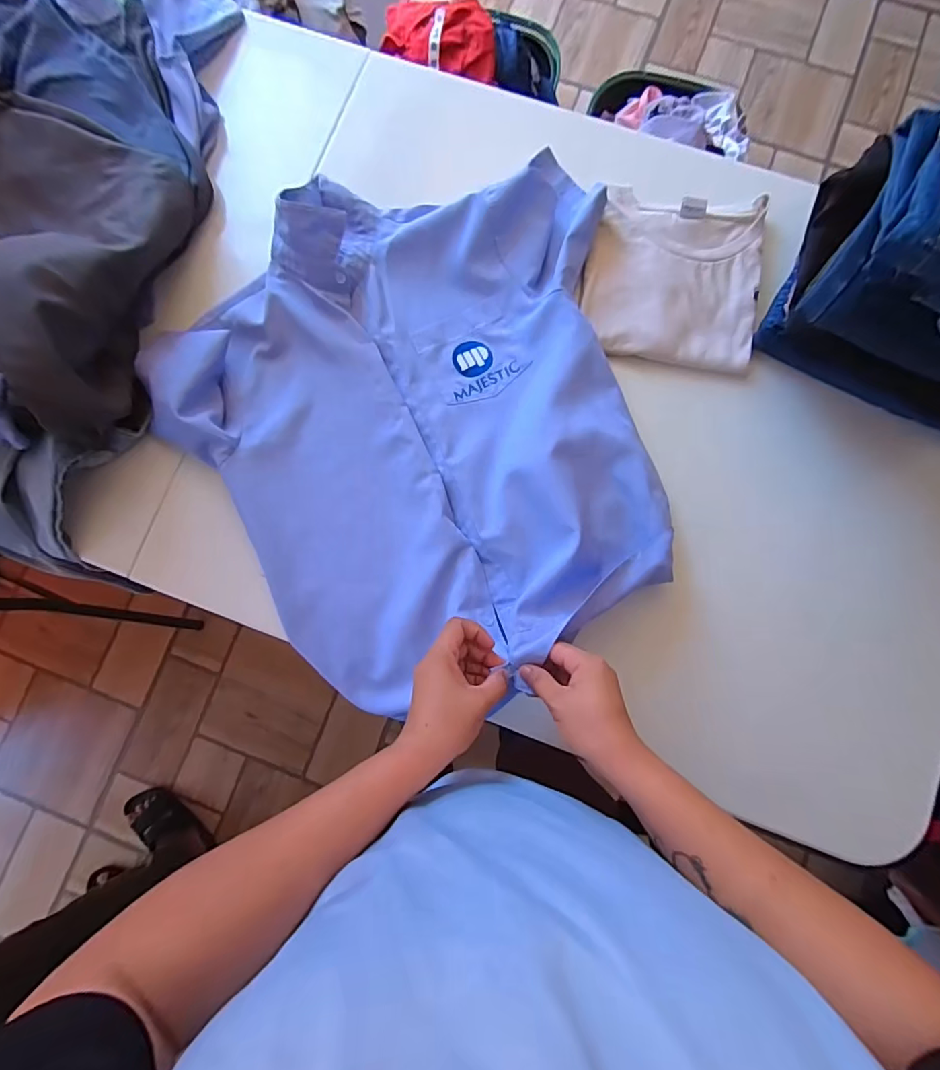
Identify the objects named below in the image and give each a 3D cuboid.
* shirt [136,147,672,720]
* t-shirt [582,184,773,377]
[{"bbox_3d":[-0.070,-0.128,0.545,0.500,0.073,0.564,-11,82,0],"label":"shirt"},{"bbox_3d":[0.241,-0.308,0.585,0.199,0.021,0.199,11,83,3],"label":"t-shirt"}]

